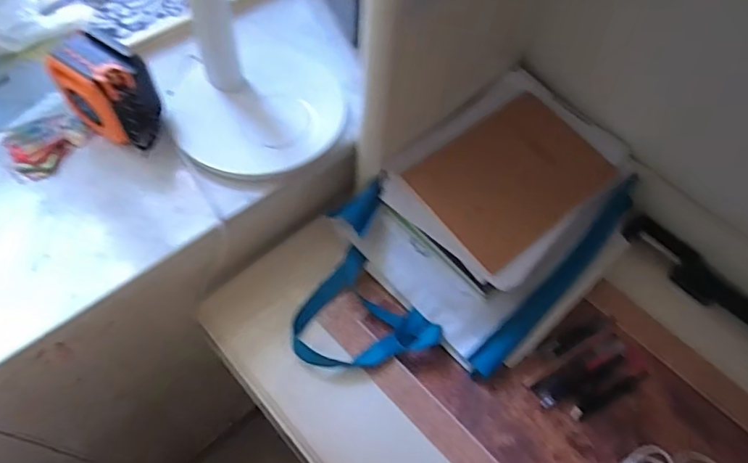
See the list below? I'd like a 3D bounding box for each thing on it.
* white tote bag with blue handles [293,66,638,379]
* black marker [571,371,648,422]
[{"bbox_3d":[0.138,0.009,0.689,0.295,0.108,0.516,40,64,18],"label":"white tote bag with blue handles"},{"bbox_3d":[0.301,0.204,0.646,0.126,0.010,0.019,-23,64,-17],"label":"black marker"}]

